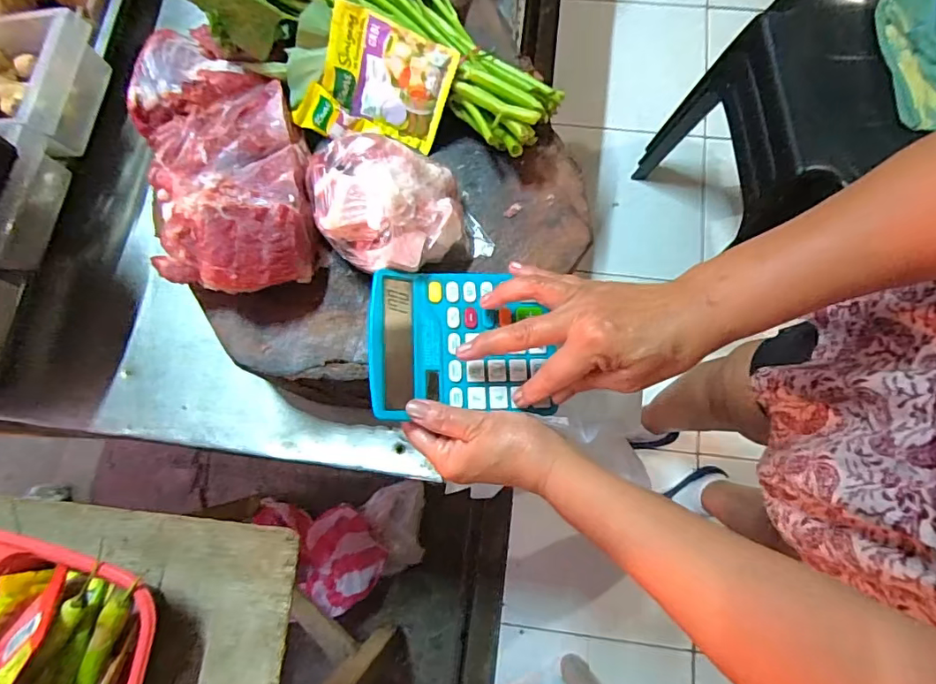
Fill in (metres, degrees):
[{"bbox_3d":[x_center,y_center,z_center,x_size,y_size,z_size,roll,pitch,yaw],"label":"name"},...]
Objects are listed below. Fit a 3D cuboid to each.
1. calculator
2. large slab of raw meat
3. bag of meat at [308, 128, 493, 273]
[{"bbox_3d":[-0.008,-0.001,0.406,0.134,0.024,0.115,-6,76,-1],"label":"calculator"},{"bbox_3d":[-0.207,-0.153,0.446,0.132,0.068,0.243,-12,76,-2],"label":"large slab of raw meat"},{"bbox_3d":[-0.060,-0.115,0.421,0.122,0.084,0.122,-25,77,-6],"label":"bag of meat"}]

